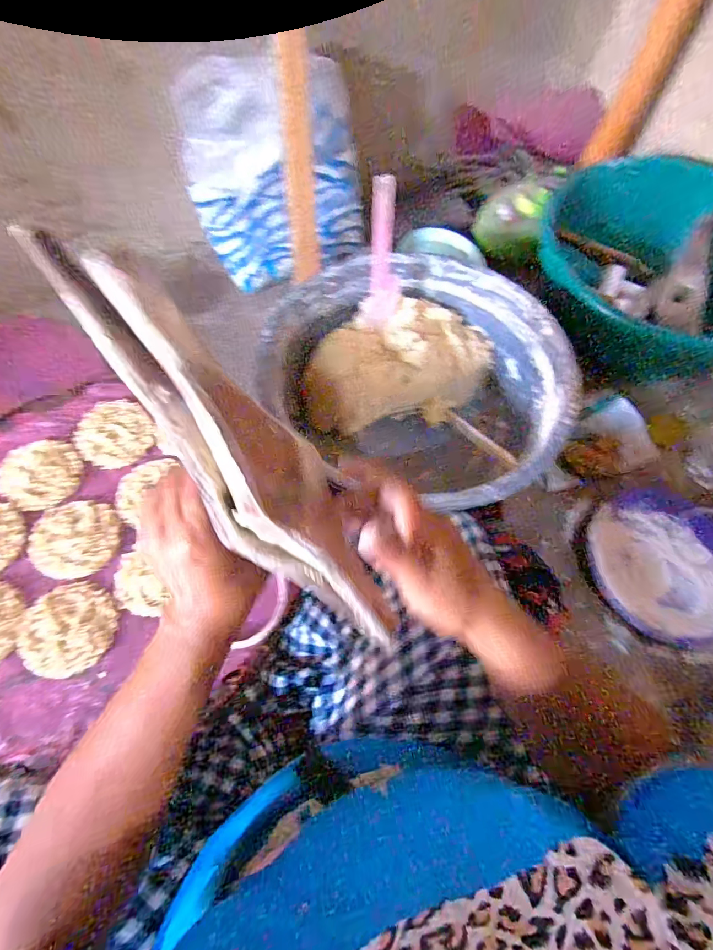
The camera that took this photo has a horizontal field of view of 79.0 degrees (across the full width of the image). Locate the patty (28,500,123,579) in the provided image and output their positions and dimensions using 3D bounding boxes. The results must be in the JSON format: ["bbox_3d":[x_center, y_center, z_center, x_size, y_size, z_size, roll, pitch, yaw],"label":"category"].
[{"bbox_3d":[-0.273,0.060,0.421,0.084,0.011,0.074,14,65,6],"label":"patty"}]

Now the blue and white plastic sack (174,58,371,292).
[{"bbox_3d":[-0.127,-0.492,0.728,0.289,0.291,0.121,-18,66,-9],"label":"blue and white plastic sack"}]

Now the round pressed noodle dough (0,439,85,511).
[{"bbox_3d":[-0.328,-0.005,0.446,0.081,0.012,0.074,0,64,0],"label":"round pressed noodle dough"}]

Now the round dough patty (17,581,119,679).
[{"bbox_3d":[-0.256,0.137,0.387,0.075,0.017,0.076,0,64,0],"label":"round dough patty"}]

